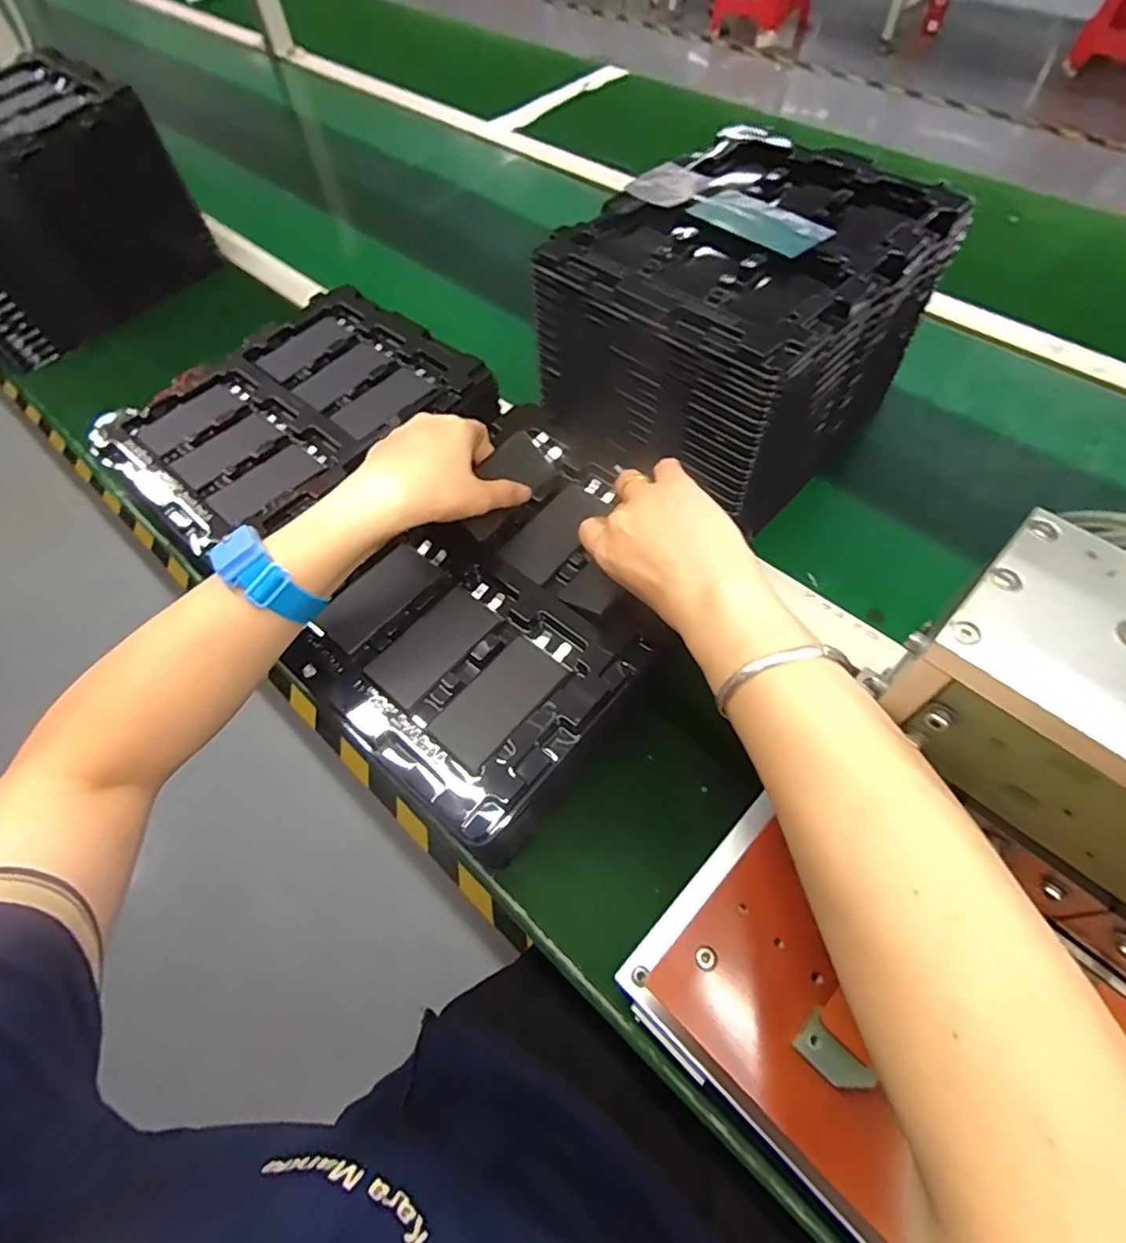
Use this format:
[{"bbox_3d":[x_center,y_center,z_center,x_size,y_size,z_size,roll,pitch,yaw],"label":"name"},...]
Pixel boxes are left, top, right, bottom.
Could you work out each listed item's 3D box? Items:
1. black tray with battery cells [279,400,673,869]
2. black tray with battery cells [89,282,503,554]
[{"bbox_3d":[-0.031,-0.016,0.402,0.199,0.033,0.261,34,67,21],"label":"black tray with battery cells"},{"bbox_3d":[-0.226,-0.179,0.526,0.217,0.025,0.275,38,69,23],"label":"black tray with battery cells"}]

